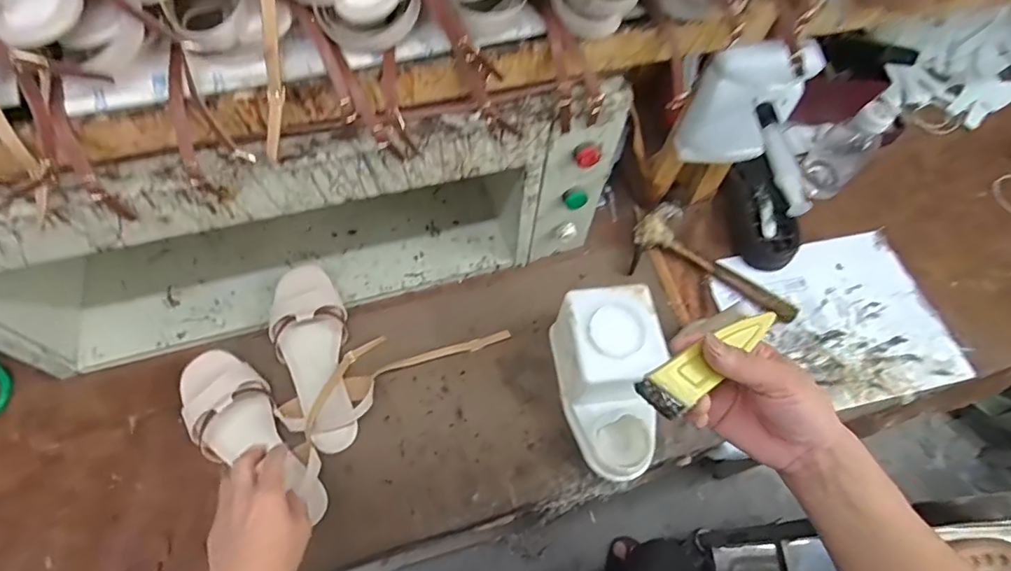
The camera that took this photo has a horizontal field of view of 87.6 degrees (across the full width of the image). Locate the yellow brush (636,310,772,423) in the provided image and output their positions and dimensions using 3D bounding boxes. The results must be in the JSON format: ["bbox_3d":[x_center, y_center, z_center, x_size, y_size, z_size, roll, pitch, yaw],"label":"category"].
[{"bbox_3d":[0.144,0.054,0.370,0.128,0.024,0.030,-23,63,-28],"label":"yellow brush"}]

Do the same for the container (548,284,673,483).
[{"bbox_3d":[0.126,0.110,0.603,0.106,0.111,0.188,-8,63,-8],"label":"container"}]

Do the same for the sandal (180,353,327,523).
[{"bbox_3d":[-0.284,0.167,0.590,0.234,0.041,0.092,39,66,14],"label":"sandal"}]

